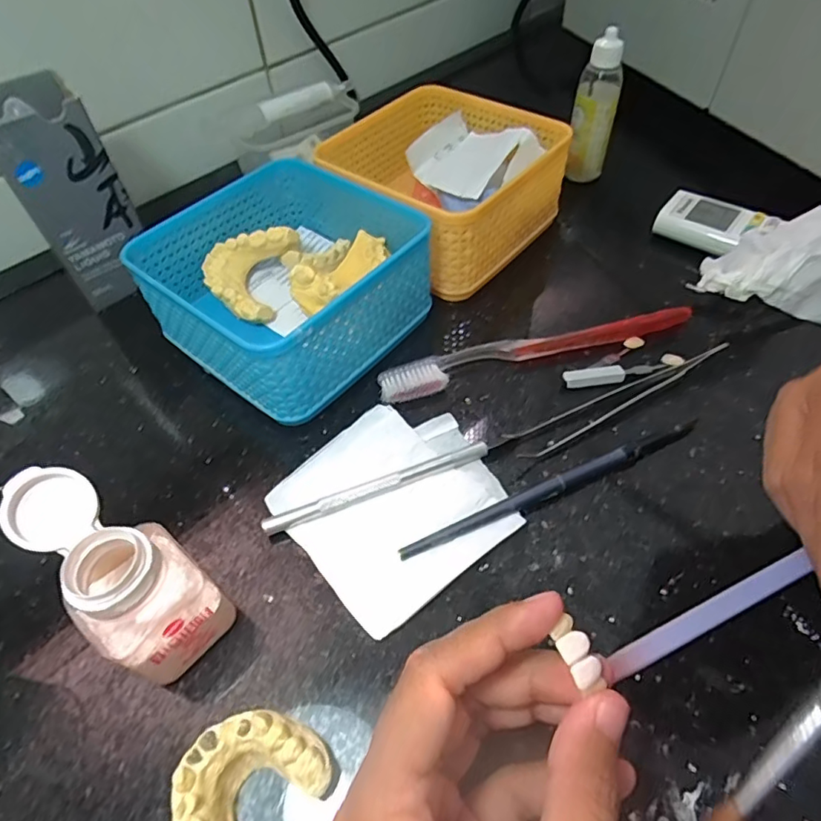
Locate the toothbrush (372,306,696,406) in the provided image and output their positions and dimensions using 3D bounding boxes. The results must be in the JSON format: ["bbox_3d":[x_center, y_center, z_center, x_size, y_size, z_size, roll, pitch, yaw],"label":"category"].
[{"bbox_3d":[0.072,-0.036,0.312,0.185,0.011,0.018,-15,53,-8],"label":"toothbrush"}]

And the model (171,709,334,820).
[{"bbox_3d":[-0.058,0.131,0.187,0.054,0.025,0.038,-36,58,-23],"label":"model"}]

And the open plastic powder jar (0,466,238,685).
[{"bbox_3d":[-0.110,0.063,0.208,0.065,0.077,0.040,34,61,26],"label":"open plastic powder jar"}]

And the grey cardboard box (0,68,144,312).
[{"bbox_3d":[-0.210,-0.133,0.338,0.055,0.121,0.053,-33,57,-21],"label":"grey cardboard box"}]

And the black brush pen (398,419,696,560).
[{"bbox_3d":[0.070,0.037,0.258,0.160,0.008,0.008,-21,54,-13],"label":"black brush pen"}]

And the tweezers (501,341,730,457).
[{"bbox_3d":[0.114,-0.009,0.290,0.135,0.011,0.017,-24,55,-15],"label":"tweezers"}]

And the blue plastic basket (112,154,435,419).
[{"bbox_3d":[-0.071,-0.076,0.319,0.129,0.065,0.128,33,60,25],"label":"blue plastic basket"}]

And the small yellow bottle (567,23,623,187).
[{"bbox_3d":[0.147,-0.239,0.427,0.033,0.107,0.028,11,53,12],"label":"small yellow bottle"}]

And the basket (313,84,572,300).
[{"bbox_3d":[0.021,-0.155,0.375,0.132,0.070,0.131,33,60,25],"label":"basket"}]

